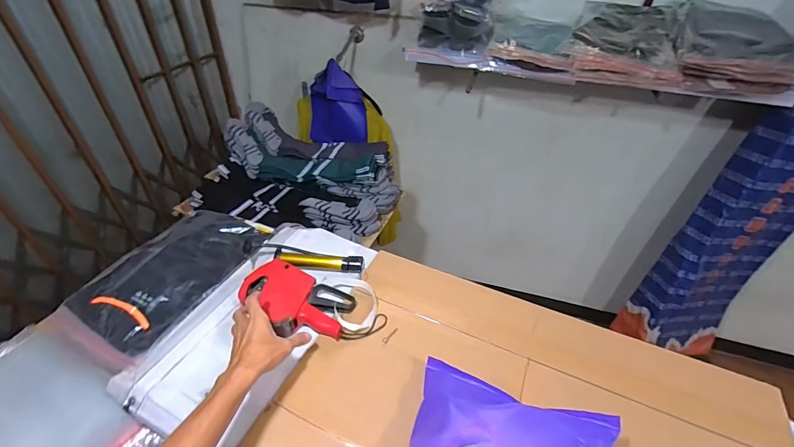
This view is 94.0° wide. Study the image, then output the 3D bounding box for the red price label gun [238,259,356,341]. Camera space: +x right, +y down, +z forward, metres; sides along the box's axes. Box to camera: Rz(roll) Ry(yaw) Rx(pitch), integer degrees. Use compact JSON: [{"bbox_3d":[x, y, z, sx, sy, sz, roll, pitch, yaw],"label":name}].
[{"bbox_3d":[-0.197,0.148,0.720,0.219,0.037,0.123,19,44,18],"label":"red price label gun"}]

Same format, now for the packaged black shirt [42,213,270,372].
[{"bbox_3d":[-0.496,0.113,0.817,0.284,0.055,0.393,20,46,20],"label":"packaged black shirt"}]

